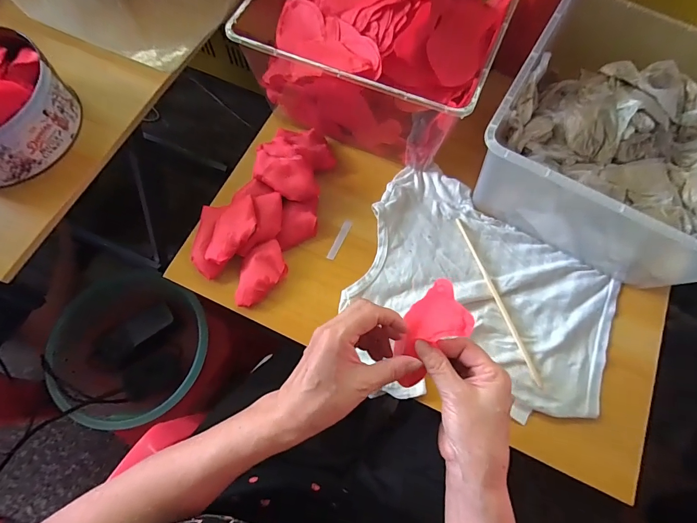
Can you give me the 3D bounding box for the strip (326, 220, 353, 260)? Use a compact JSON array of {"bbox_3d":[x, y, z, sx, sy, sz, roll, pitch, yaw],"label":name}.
[{"bbox_3d":[-0.012,-0.028,0.494,0.010,0.006,0.059,25,72,7],"label":"strip"}]

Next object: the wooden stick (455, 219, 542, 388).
[{"bbox_3d":[0.185,0.044,0.466,0.009,0.005,0.223,-18,72,-8],"label":"wooden stick"}]

